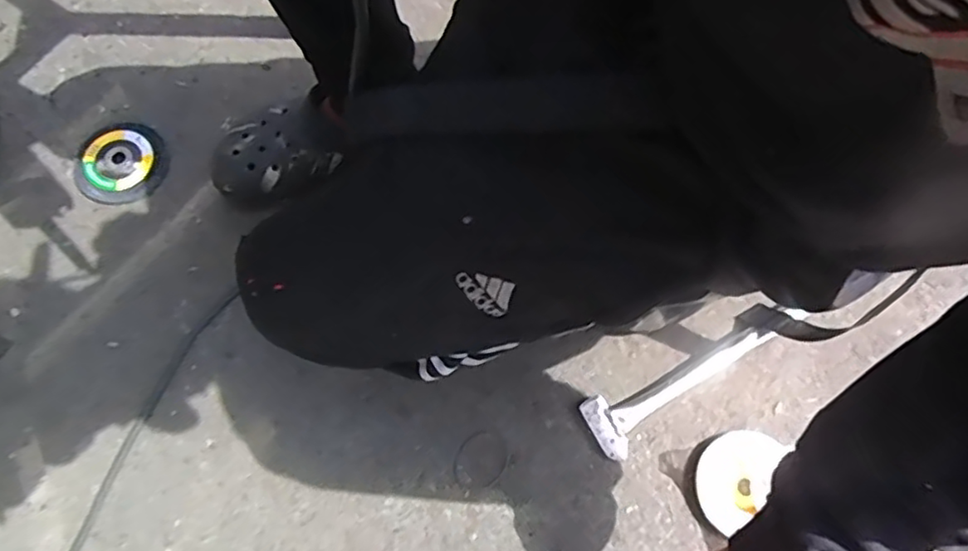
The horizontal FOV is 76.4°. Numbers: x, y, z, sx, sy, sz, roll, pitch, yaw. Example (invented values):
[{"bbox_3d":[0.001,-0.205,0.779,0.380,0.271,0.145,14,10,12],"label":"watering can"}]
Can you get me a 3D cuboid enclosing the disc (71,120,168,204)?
[{"bbox_3d":[-0.406,-0.128,0.681,0.092,0.014,0.102,-34,74,-11],"label":"disc"}]

